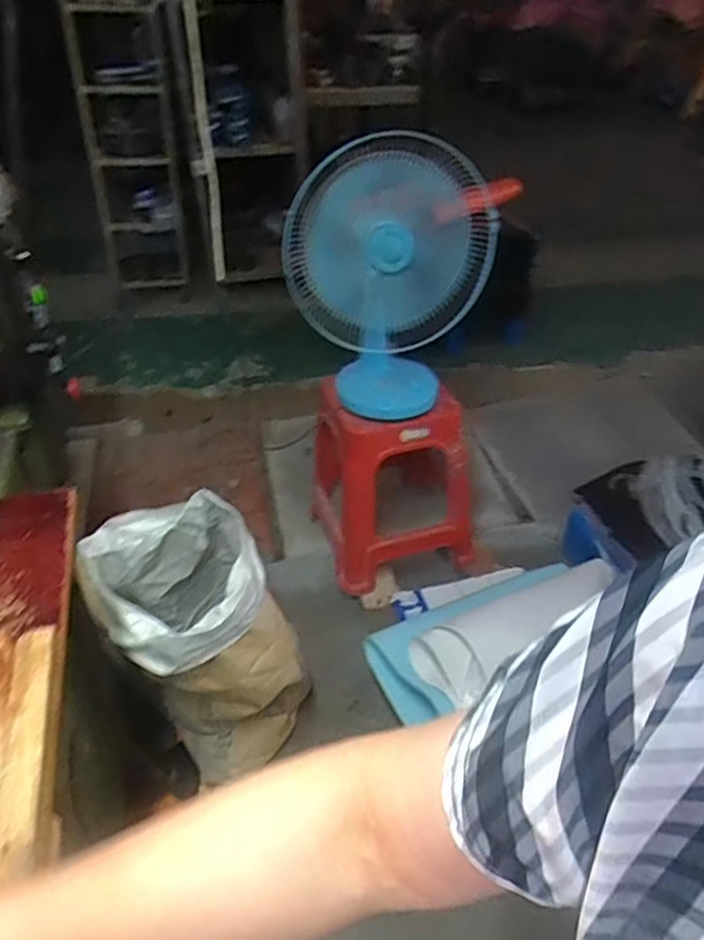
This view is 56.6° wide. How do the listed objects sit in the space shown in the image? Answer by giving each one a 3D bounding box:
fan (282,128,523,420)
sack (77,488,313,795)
[{"bbox_3d":[0.087,-0.425,1.425,0.391,0.534,0.263,15,40,13],"label":"fan"},{"bbox_3d":[-0.276,0.330,1.272,0.355,0.524,0.322,-23,46,-29],"label":"sack"}]

